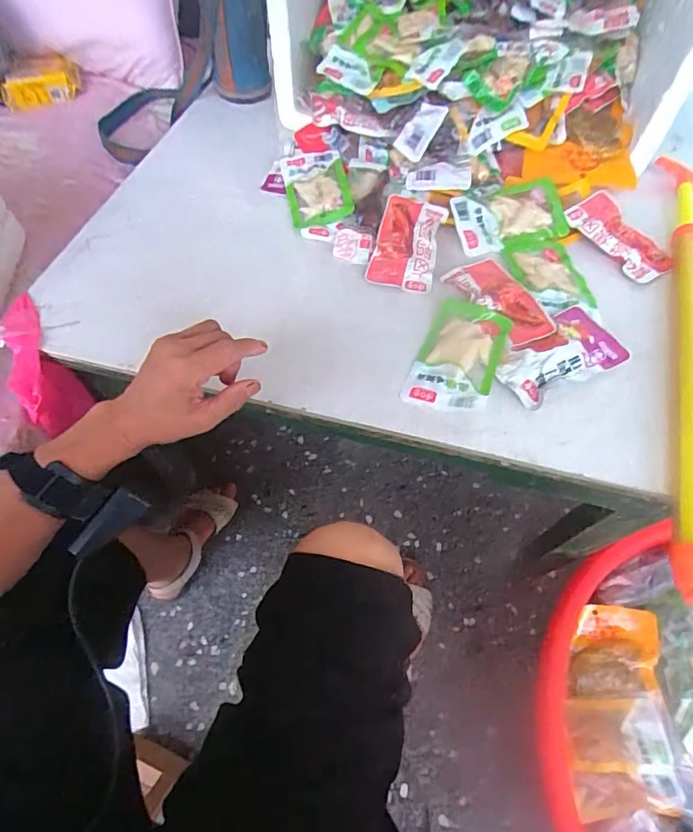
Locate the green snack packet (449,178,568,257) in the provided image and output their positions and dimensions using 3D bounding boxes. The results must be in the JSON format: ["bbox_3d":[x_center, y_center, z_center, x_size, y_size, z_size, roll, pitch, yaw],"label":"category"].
[{"bbox_3d":[0.204,-0.250,0.578,0.132,0.014,0.086,-15,82,-3],"label":"green snack packet"}]

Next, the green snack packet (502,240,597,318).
[{"bbox_3d":[0.239,-0.167,0.545,0.076,0.013,0.120,-12,59,-8],"label":"green snack packet"}]

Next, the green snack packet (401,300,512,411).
[{"bbox_3d":[0.117,-0.066,0.478,0.080,0.014,0.143,20,60,11],"label":"green snack packet"}]

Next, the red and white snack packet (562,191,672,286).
[{"bbox_3d":[0.343,-0.226,0.575,0.076,0.021,0.134,-35,65,-20],"label":"red and white snack packet"}]

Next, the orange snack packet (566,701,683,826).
[{"bbox_3d":[0.353,0.444,0.602,0.135,0.041,0.127,-2,58,-2],"label":"orange snack packet"}]

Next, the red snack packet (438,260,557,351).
[{"bbox_3d":[0.174,-0.131,0.515,0.063,0.019,0.137,-24,62,-15],"label":"red snack packet"}]

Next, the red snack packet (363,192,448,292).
[{"bbox_3d":[0.075,-0.214,0.565,0.076,0.023,0.138,12,64,6],"label":"red snack packet"}]

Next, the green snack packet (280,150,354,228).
[{"bbox_3d":[-0.039,-0.305,0.612,0.081,0.022,0.143,-10,59,-7],"label":"green snack packet"}]

